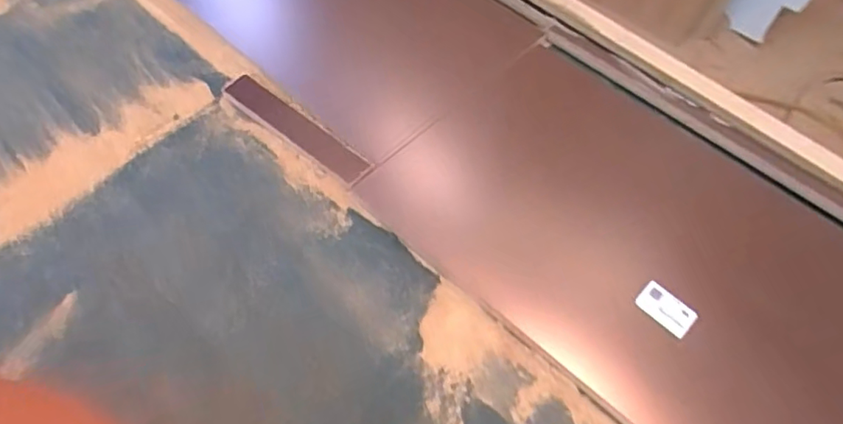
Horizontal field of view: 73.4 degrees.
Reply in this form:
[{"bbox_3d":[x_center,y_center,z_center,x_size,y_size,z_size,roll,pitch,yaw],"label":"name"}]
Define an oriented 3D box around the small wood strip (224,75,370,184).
[{"bbox_3d":[-0.166,-0.113,0.748,0.234,0.012,0.035,36,82,17],"label":"small wood strip"}]

